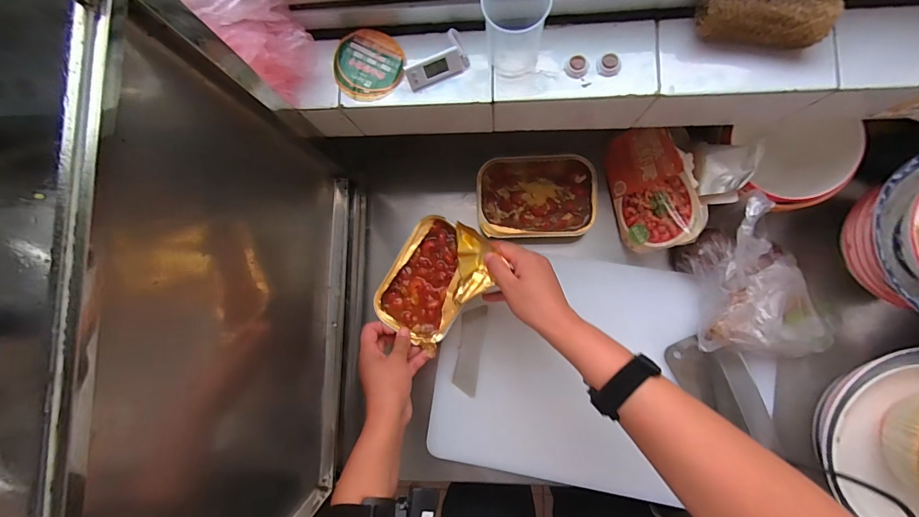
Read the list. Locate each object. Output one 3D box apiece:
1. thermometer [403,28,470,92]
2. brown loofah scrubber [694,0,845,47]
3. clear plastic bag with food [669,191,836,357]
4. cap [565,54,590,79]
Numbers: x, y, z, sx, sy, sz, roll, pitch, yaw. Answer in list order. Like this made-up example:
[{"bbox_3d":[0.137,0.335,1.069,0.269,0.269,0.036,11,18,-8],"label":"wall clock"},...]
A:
[{"bbox_3d":[-0.023,-0.186,0.368,0.060,0.020,0.035,-22,84,4],"label":"thermometer"},{"bbox_3d":[0.255,-0.203,0.336,0.098,0.038,0.035,7,86,6],"label":"brown loofah scrubber"},{"bbox_3d":[0.328,0.046,0.446,0.112,0.137,0.192,-34,83,2],"label":"clear plastic bag with food"},{"bbox_3d":[0.108,-0.175,0.360,0.020,0.005,0.020,0,86,6],"label":"cap"}]

